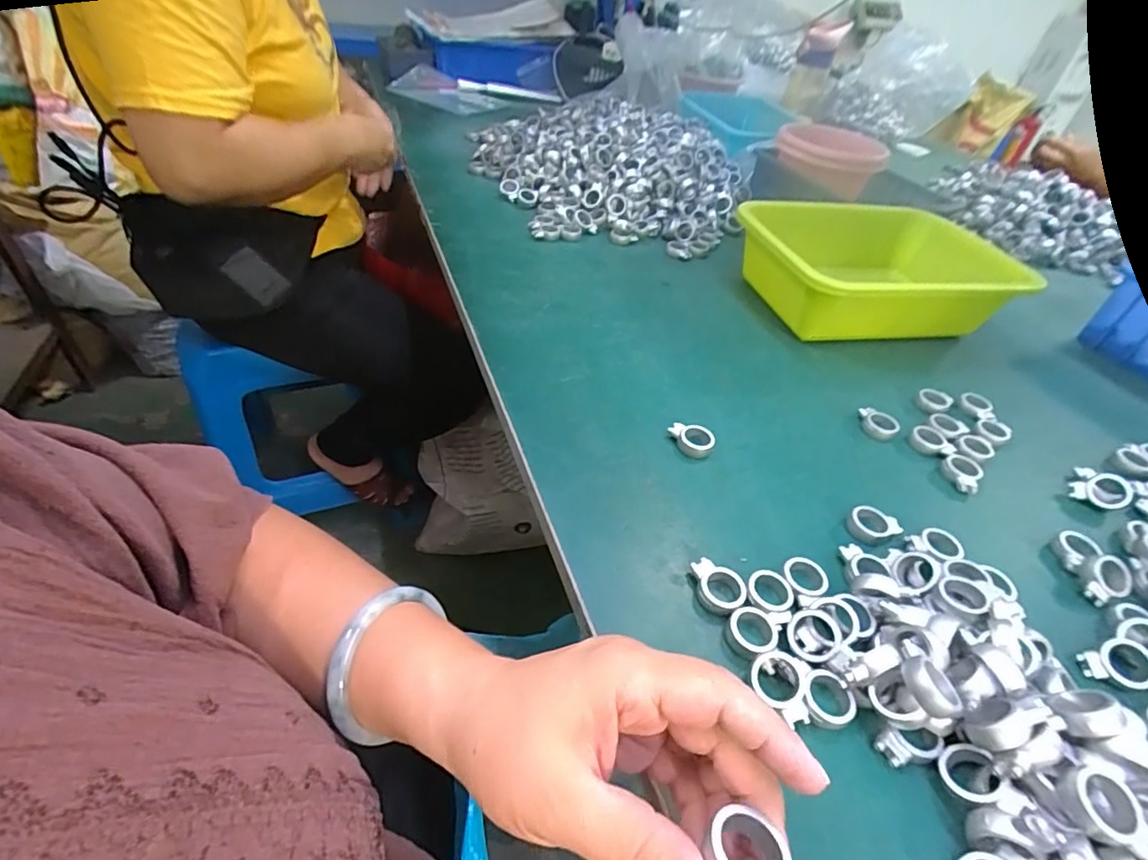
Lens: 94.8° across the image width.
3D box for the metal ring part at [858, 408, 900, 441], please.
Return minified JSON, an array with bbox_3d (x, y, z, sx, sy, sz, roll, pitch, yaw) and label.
[{"bbox_3d":[0.249,-0.006,0.435,0.022,0.013,0.031,-10,45,-19],"label":"metal ring part"}]

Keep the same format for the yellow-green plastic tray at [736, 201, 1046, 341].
[{"bbox_3d":[0.324,-0.161,0.563,0.252,0.082,0.193,2,42,-6],"label":"yellow-green plastic tray"}]

